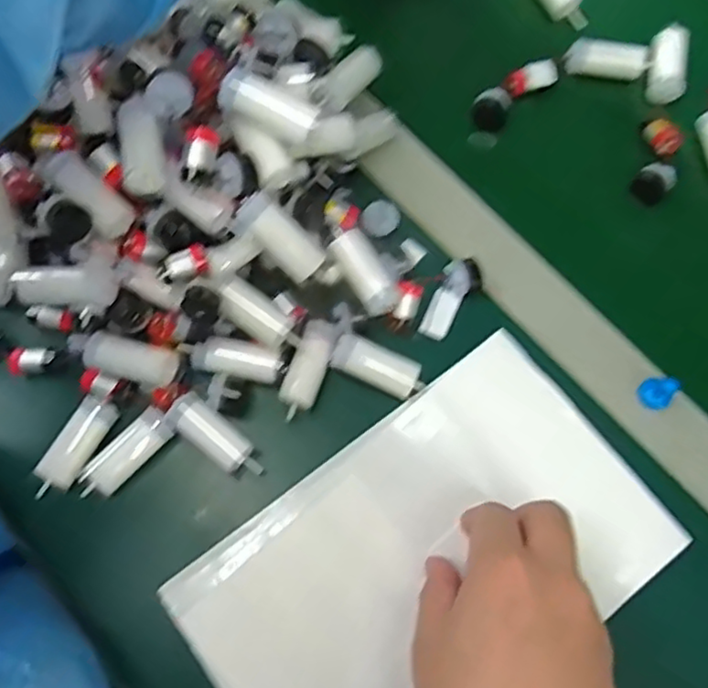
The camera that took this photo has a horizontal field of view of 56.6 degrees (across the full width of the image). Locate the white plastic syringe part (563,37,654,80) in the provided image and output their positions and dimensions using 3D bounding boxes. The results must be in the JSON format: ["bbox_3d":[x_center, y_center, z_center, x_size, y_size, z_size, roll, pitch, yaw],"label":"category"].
[{"bbox_3d":[0.177,-0.197,0.455,0.057,0.018,0.021,5,72,0],"label":"white plastic syringe part"}]

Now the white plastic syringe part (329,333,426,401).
[{"bbox_3d":[0.015,0.015,0.371,0.056,0.016,0.021,25,73,-9],"label":"white plastic syringe part"}]

